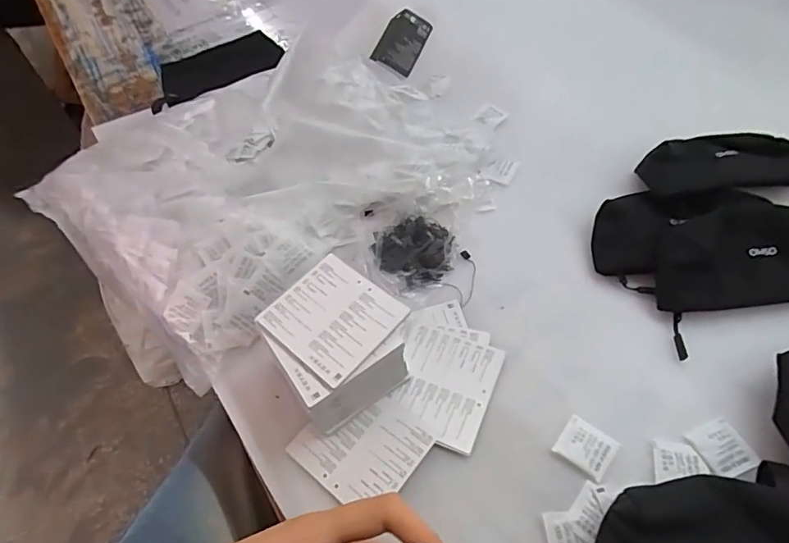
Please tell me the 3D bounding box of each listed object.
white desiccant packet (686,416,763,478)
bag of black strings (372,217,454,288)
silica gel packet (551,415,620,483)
[{"bbox_3d":[0.262,0.142,0.394,0.042,0.008,0.041,-19,55,-7],"label":"white desiccant packet"},{"bbox_3d":[0.020,-0.028,0.509,0.080,0.041,0.075,-38,60,-21],"label":"bag of black strings"},{"bbox_3d":[0.155,0.141,0.398,0.041,0.004,0.039,33,64,26],"label":"silica gel packet"}]

